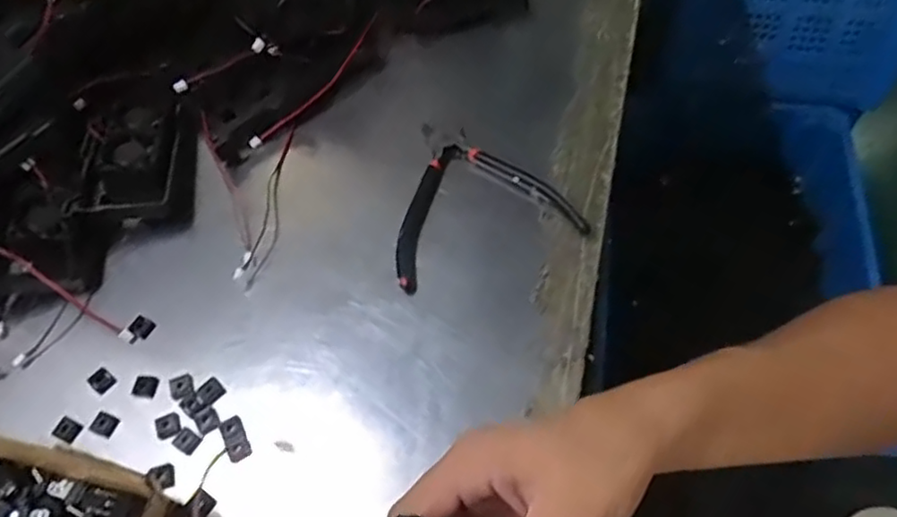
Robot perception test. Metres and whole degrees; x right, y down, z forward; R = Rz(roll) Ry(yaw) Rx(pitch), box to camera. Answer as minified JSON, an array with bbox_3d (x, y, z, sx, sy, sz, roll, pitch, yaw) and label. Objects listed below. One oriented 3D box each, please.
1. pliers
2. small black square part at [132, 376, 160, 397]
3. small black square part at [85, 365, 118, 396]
[{"bbox_3d":[0.013,-0.051,0.471,0.130,0.010,0.131,-17,59,-5],"label":"pliers"},{"bbox_3d":[-0.191,0.080,0.416,0.015,0.004,0.013,9,62,8],"label":"small black square part"},{"bbox_3d":[-0.220,0.077,0.420,0.017,0.004,0.014,31,67,19],"label":"small black square part"}]

